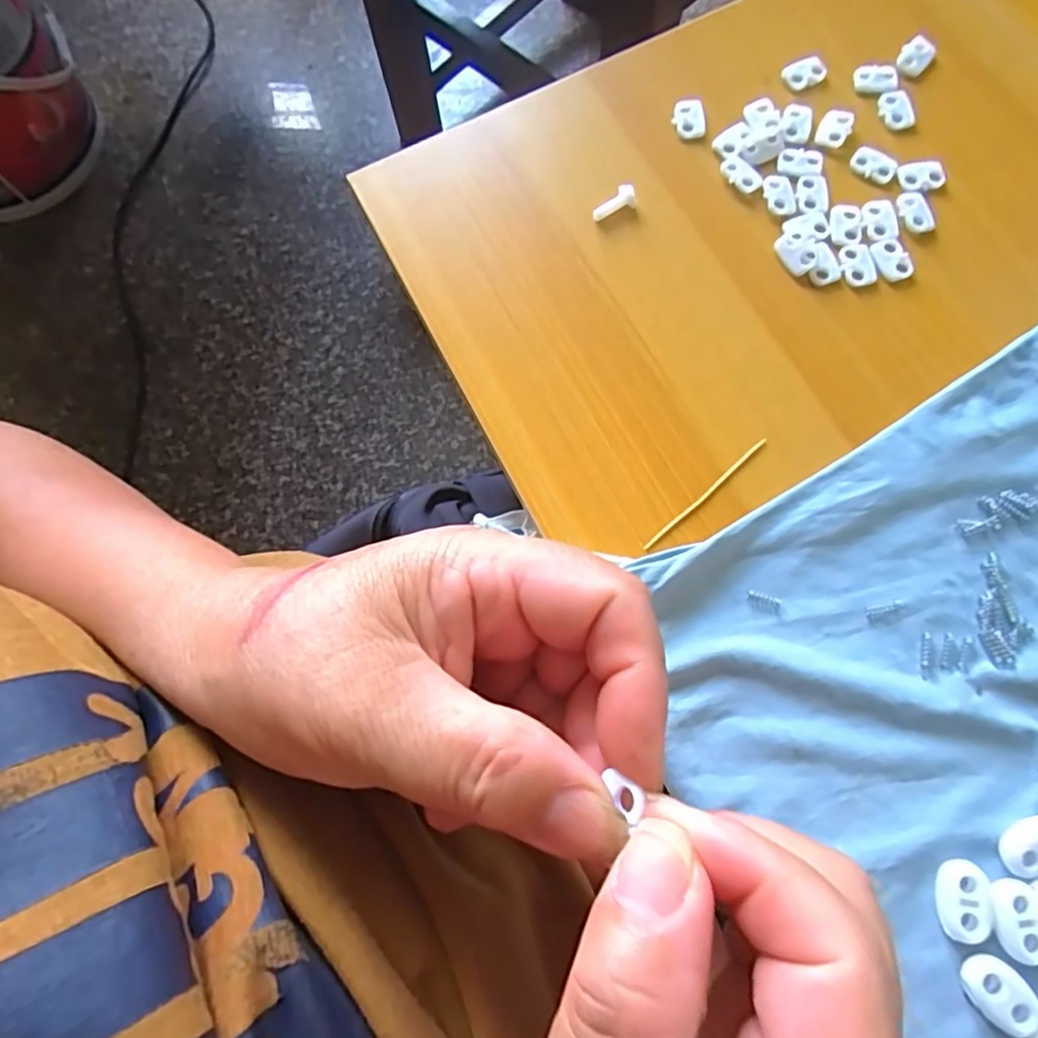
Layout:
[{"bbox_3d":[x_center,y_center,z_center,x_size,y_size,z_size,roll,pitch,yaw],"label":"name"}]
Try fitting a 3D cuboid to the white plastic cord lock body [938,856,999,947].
[{"bbox_3d":[0.137,0.117,0.198,0.015,0.004,0.023,5,75,4],"label":"white plastic cord lock body"}]

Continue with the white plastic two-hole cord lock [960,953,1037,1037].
[{"bbox_3d":[0.143,0.140,0.189,0.015,0.004,0.022,-42,77,-9],"label":"white plastic two-hole cord lock"}]

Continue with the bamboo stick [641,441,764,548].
[{"bbox_3d":[0.069,-0.010,0.238,0.062,0.004,0.004,-40,77,-8],"label":"bamboo stick"}]

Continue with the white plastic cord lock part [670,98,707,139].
[{"bbox_3d":[0.074,-0.174,0.281,0.014,0.004,0.017,-4,74,1],"label":"white plastic cord lock part"}]

